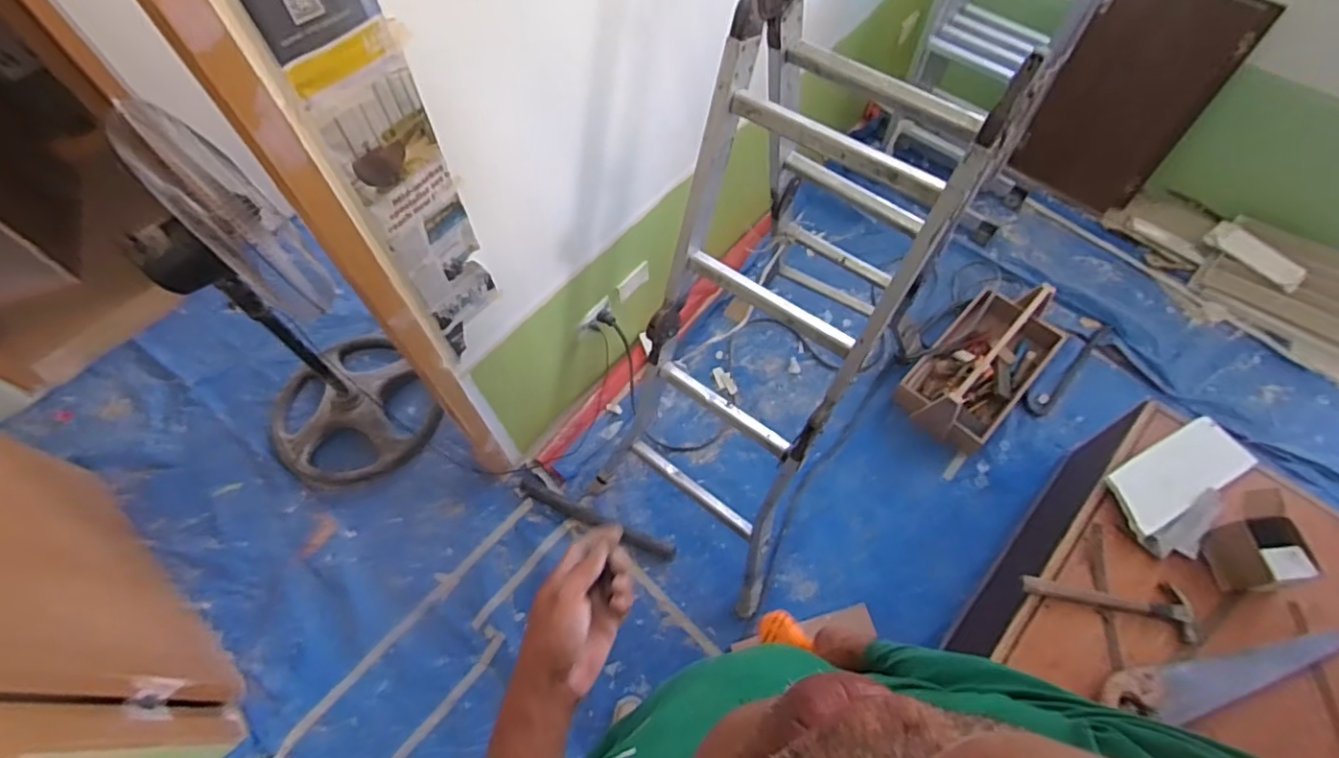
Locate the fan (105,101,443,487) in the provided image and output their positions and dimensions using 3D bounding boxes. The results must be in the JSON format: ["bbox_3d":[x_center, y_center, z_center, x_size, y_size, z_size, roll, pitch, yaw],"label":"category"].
[{"bbox_3d":[-0.904,-0.106,1.391,0.393,0.936,0.396,0,60,0],"label":"fan"}]

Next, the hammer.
[{"bbox_3d":[0.855,0.413,1.185,0.304,0.040,0.088,16,62,9],"label":"hammer"}]

